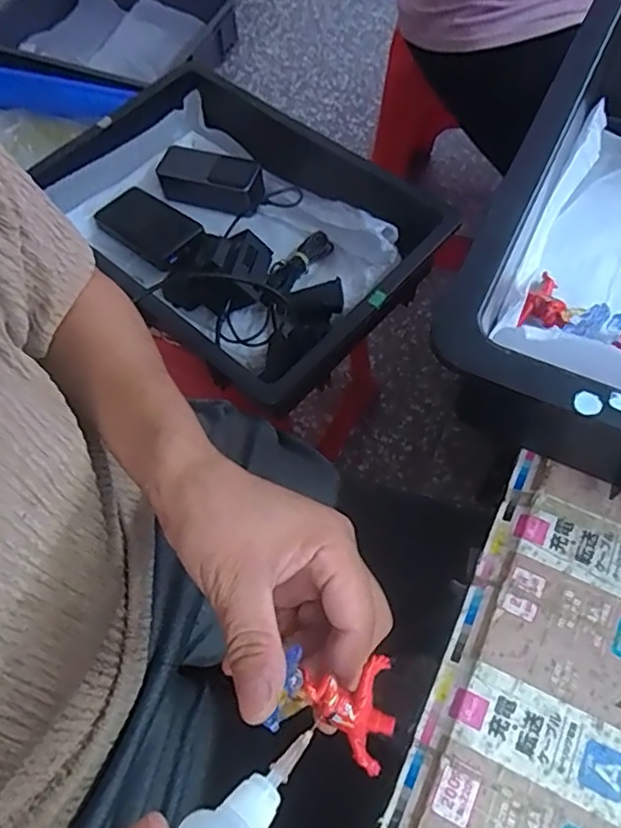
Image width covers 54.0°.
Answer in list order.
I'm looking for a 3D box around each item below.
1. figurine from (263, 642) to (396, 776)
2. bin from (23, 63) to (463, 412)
[{"bbox_3d":[0.011,0.119,0.253,0.049,0.023,0.041,17,65,12],"label":"figurine"},{"bbox_3d":[-0.100,-0.230,0.741,0.466,0.093,0.295,39,72,20],"label":"bin"}]

